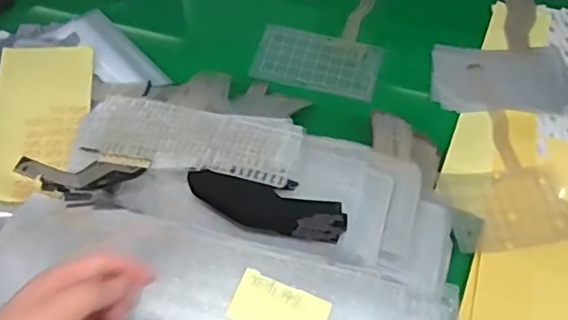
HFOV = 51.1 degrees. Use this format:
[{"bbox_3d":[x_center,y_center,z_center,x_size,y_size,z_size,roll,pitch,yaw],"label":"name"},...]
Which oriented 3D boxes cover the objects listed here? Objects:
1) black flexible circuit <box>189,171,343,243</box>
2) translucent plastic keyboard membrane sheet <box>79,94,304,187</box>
[{"bbox_3d":[-0.019,0.049,0.612,0.164,0.019,0.040,13,61,7],"label":"black flexible circuit"},{"bbox_3d":[-0.107,-0.027,0.659,0.246,0.012,0.088,12,53,13],"label":"translucent plastic keyboard membrane sheet"}]

